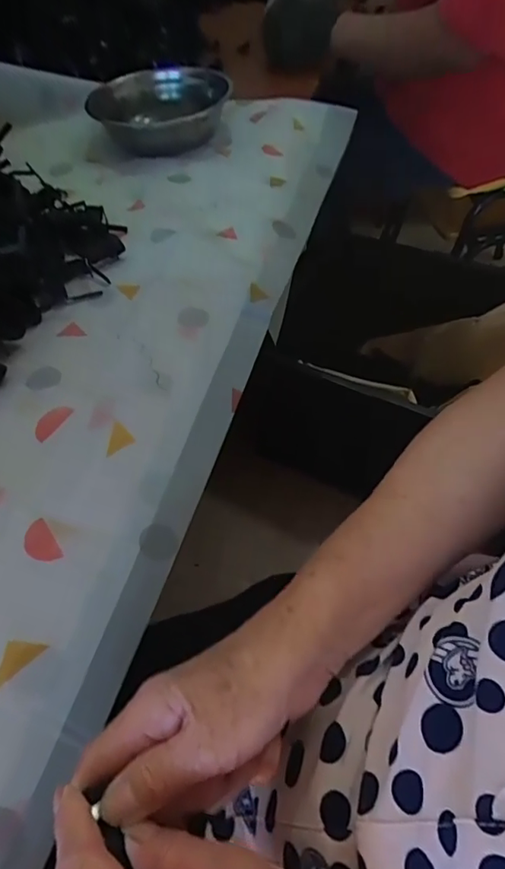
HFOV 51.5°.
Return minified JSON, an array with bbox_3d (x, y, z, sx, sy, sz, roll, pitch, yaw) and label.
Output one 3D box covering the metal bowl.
[{"bbox_3d":[-0.131,-0.491,0.783,0.183,0.058,0.202,0,50,4],"label":"metal bowl"}]

